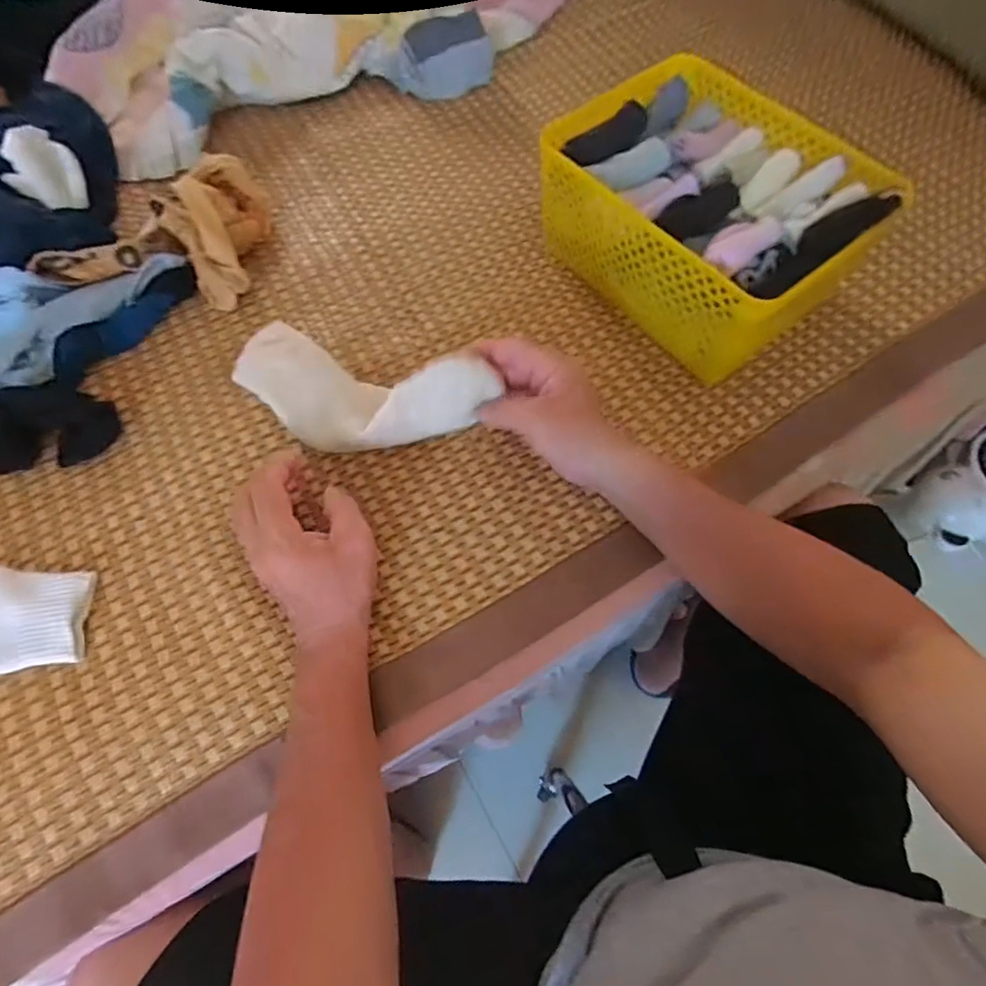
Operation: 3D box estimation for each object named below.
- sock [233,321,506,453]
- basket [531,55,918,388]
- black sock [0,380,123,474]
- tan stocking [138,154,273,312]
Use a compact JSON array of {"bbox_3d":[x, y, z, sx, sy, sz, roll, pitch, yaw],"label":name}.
[{"bbox_3d":[-0.114,-0.086,0.458,0.238,0.044,0.092,8,67,13],"label":"sock"},{"bbox_3d":[0.204,-0.273,0.524,0.209,0.131,0.267,-36,72,-14],"label":"basket"},{"bbox_3d":[-0.402,-0.063,0.480,0.109,0.027,0.075,-11,68,-5],"label":"black sock"},{"bbox_3d":[-0.282,-0.281,0.548,0.112,0.082,0.166,-27,70,-11],"label":"tan stocking"}]

